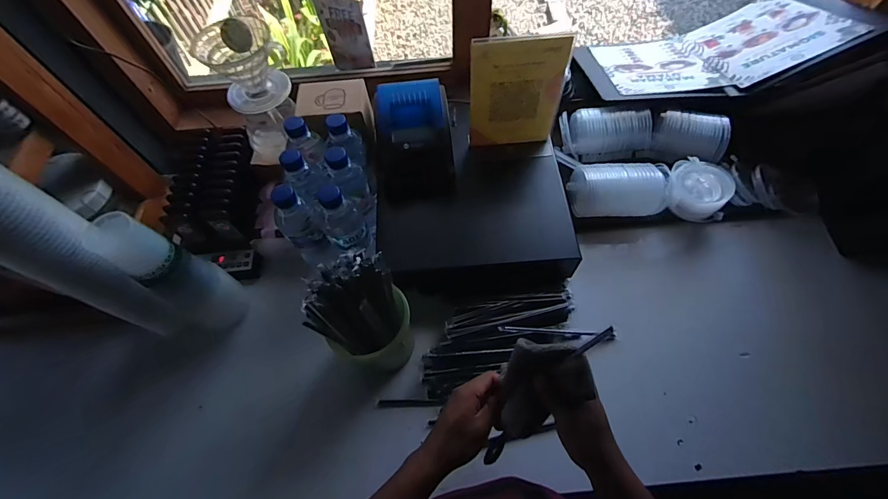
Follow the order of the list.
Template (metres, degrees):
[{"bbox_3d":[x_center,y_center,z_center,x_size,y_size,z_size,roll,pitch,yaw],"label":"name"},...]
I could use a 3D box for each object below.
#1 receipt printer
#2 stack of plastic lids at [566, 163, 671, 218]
[{"bbox_3d":[-0.052,-0.187,0.681,0.126,0.121,0.162,-7,62,-1],"label":"receipt printer"},{"bbox_3d":[0.320,-0.106,0.716,0.156,0.086,0.089,0,62,2],"label":"stack of plastic lids"}]

